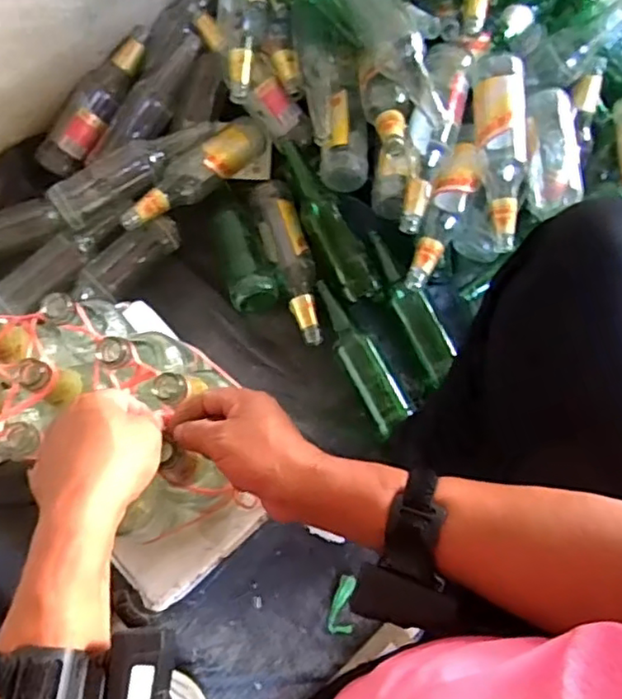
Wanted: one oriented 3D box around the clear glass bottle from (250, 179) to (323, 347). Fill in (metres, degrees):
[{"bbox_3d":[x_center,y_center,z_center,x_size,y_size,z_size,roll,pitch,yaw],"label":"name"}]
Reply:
[{"bbox_3d":[-0.030,-0.136,0.951,0.062,0.059,0.270,-17,73,-7],"label":"clear glass bottle"}]

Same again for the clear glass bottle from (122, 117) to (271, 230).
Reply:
[{"bbox_3d":[-0.179,-0.273,0.947,0.076,0.060,0.273,43,76,12],"label":"clear glass bottle"}]

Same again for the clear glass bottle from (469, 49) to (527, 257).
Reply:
[{"bbox_3d":[0.264,-0.278,0.860,0.063,0.055,0.278,-2,87,-2],"label":"clear glass bottle"}]

